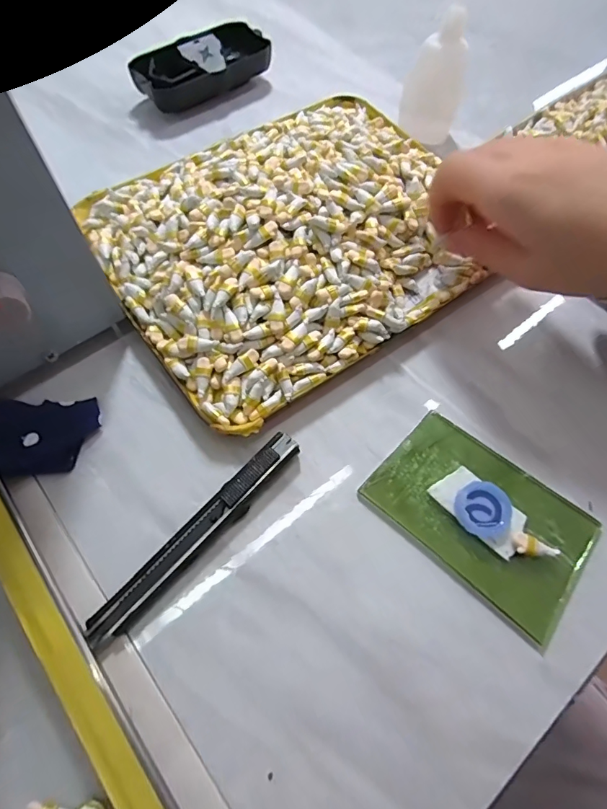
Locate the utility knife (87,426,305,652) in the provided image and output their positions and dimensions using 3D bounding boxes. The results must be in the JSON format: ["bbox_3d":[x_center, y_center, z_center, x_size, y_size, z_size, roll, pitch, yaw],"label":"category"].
[{"bbox_3d":[-0.049,0.060,0.209,0.016,0.012,0.123,40,69,15],"label":"utility knife"}]

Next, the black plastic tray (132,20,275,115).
[{"bbox_3d":[-0.081,-0.270,0.354,0.109,0.029,0.050,-30,70,-15],"label":"black plastic tray"}]

